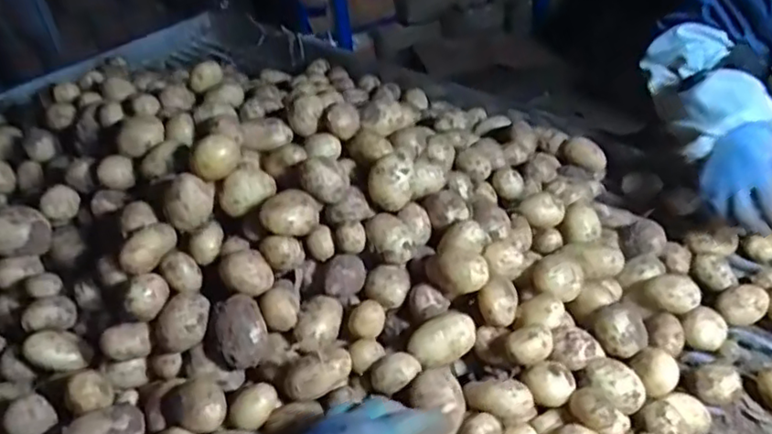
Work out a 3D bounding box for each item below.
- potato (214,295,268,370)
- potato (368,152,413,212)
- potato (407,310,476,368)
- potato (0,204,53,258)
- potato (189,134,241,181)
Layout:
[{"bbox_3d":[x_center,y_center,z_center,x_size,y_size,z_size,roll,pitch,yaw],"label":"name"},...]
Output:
[{"bbox_3d":[-0.143,0.112,0.617,0.047,0.041,0.062,-19,40,-16],"label":"potato"},{"bbox_3d":[0.007,-0.040,0.680,0.045,0.045,0.047,0,36,8],"label":"potato"},{"bbox_3d":[0.055,0.120,0.613,0.065,0.032,0.043,-26,80,-3],"label":"potato"},{"bbox_3d":[-0.429,0.018,0.727,0.067,0.051,0.044,-28,41,-28],"label":"potato"},{"bbox_3d":[-0.183,-0.066,0.671,0.052,0.042,0.035,-22,39,-21],"label":"potato"}]

